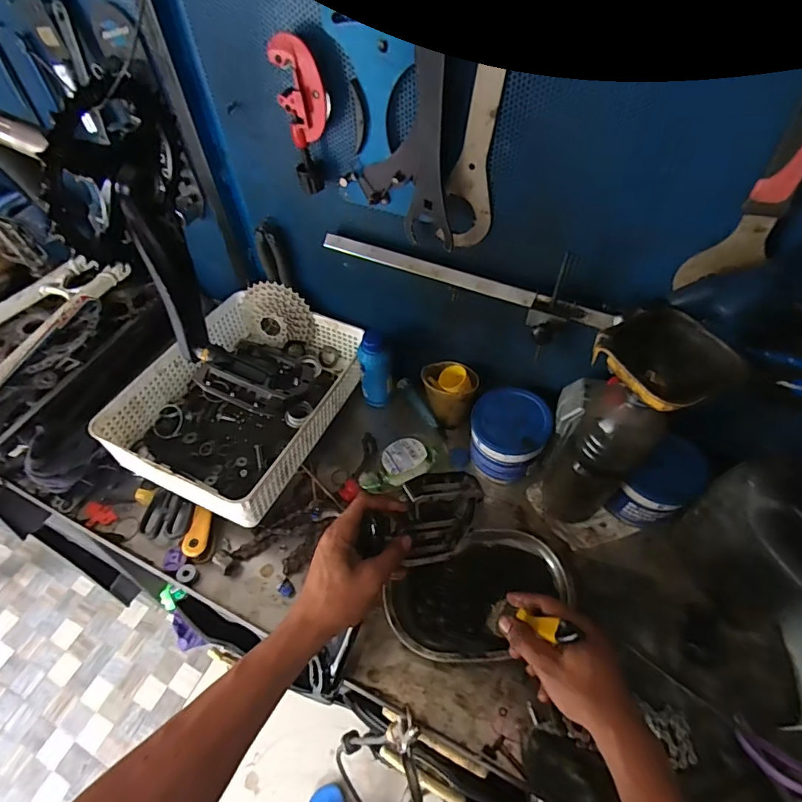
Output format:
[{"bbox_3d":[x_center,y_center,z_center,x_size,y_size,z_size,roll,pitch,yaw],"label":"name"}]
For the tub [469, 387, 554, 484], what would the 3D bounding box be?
[{"bbox_3d":[0.148,0.049,0.680,0.099,0.094,0.105,-2,52,2],"label":"tub"}]

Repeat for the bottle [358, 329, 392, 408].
[{"bbox_3d":[-0.039,-0.045,0.728,0.047,0.142,0.035,-4,52,0],"label":"bottle"}]

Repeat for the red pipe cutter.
[{"bbox_3d":[-0.100,-0.299,0.516,0.050,0.151,0.022,-8,52,-3],"label":"red pipe cutter"}]

